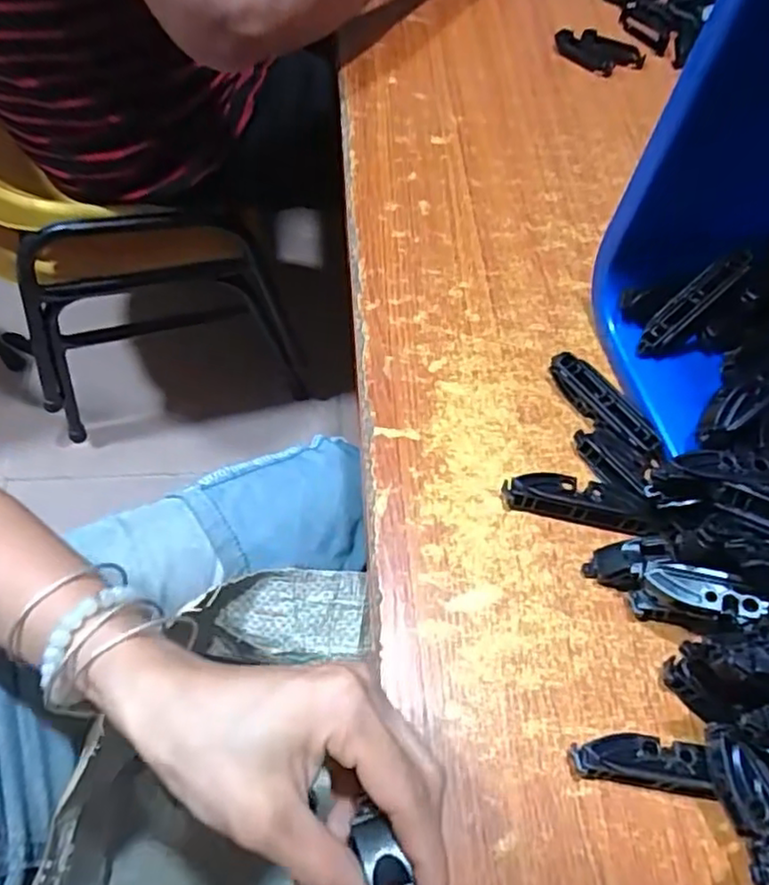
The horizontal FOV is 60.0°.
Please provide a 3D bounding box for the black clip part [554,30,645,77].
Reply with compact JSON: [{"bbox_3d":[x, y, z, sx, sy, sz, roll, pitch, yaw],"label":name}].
[{"bbox_3d":[0.180,-0.330,0.564,0.074,0.013,0.037,25,62,11],"label":"black clip part"}]

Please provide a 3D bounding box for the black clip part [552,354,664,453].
[{"bbox_3d":[0.127,-0.021,0.387,0.016,0.019,0.074,-36,69,-20],"label":"black clip part"}]

